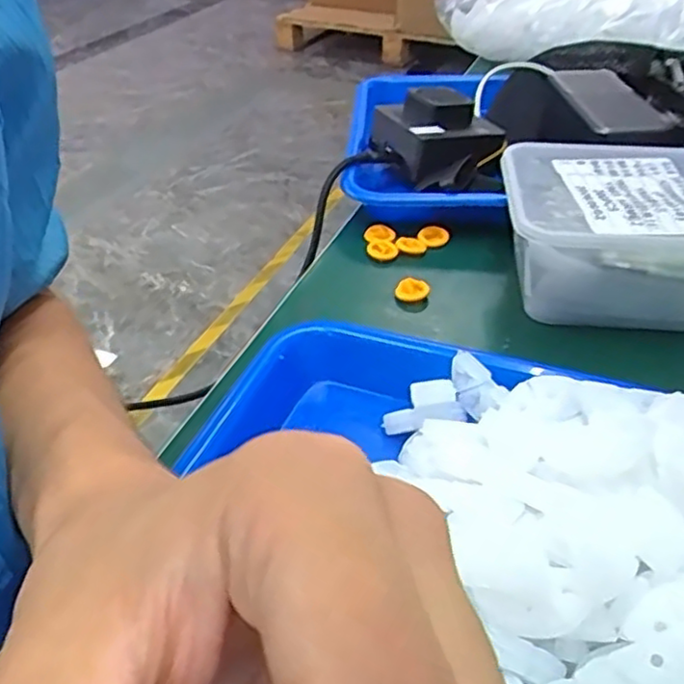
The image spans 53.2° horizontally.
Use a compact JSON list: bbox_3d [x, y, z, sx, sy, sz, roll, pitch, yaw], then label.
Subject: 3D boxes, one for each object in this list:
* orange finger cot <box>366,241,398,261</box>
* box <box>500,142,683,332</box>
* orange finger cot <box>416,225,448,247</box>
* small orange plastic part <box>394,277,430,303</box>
[{"bbox_3d":[0.026,-0.060,0.442,0.019,0.004,0.018,-5,40,-7],"label":"orange finger cot"},{"bbox_3d":[0.174,-0.058,0.391,0.164,0.071,0.109,4,39,5],"label":"box"},{"bbox_3d":[0.061,-0.071,0.455,0.019,0.007,0.019,1,39,1],"label":"orange finger cot"},{"bbox_3d":[0.041,-0.031,0.405,0.020,0.011,0.008,5,39,6],"label":"small orange plastic part"}]

